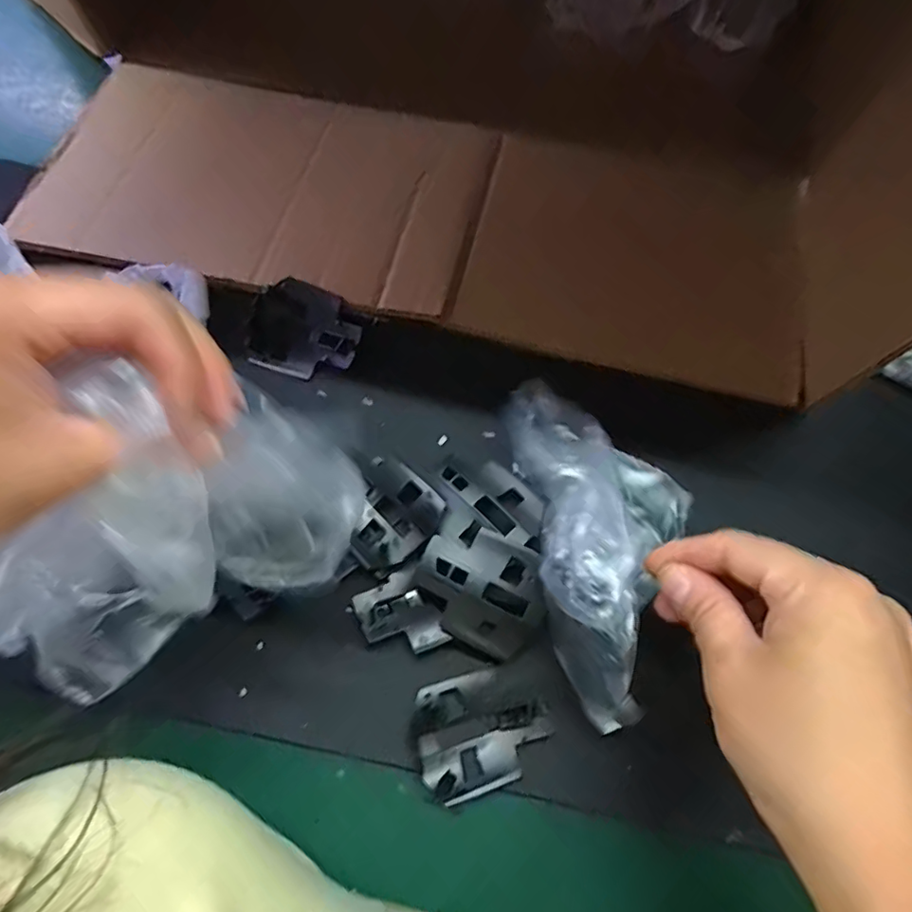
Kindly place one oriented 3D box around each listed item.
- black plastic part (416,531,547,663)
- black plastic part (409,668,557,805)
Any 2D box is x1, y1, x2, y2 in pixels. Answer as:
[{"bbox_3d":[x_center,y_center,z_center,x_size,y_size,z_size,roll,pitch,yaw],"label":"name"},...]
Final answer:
[{"bbox_3d":[0.013,0.066,0.281,0.062,0.024,0.051,28,74,7],"label":"black plastic part"},{"bbox_3d":[0.012,0.134,0.277,0.062,0.024,0.051,-16,74,-7],"label":"black plastic part"}]

